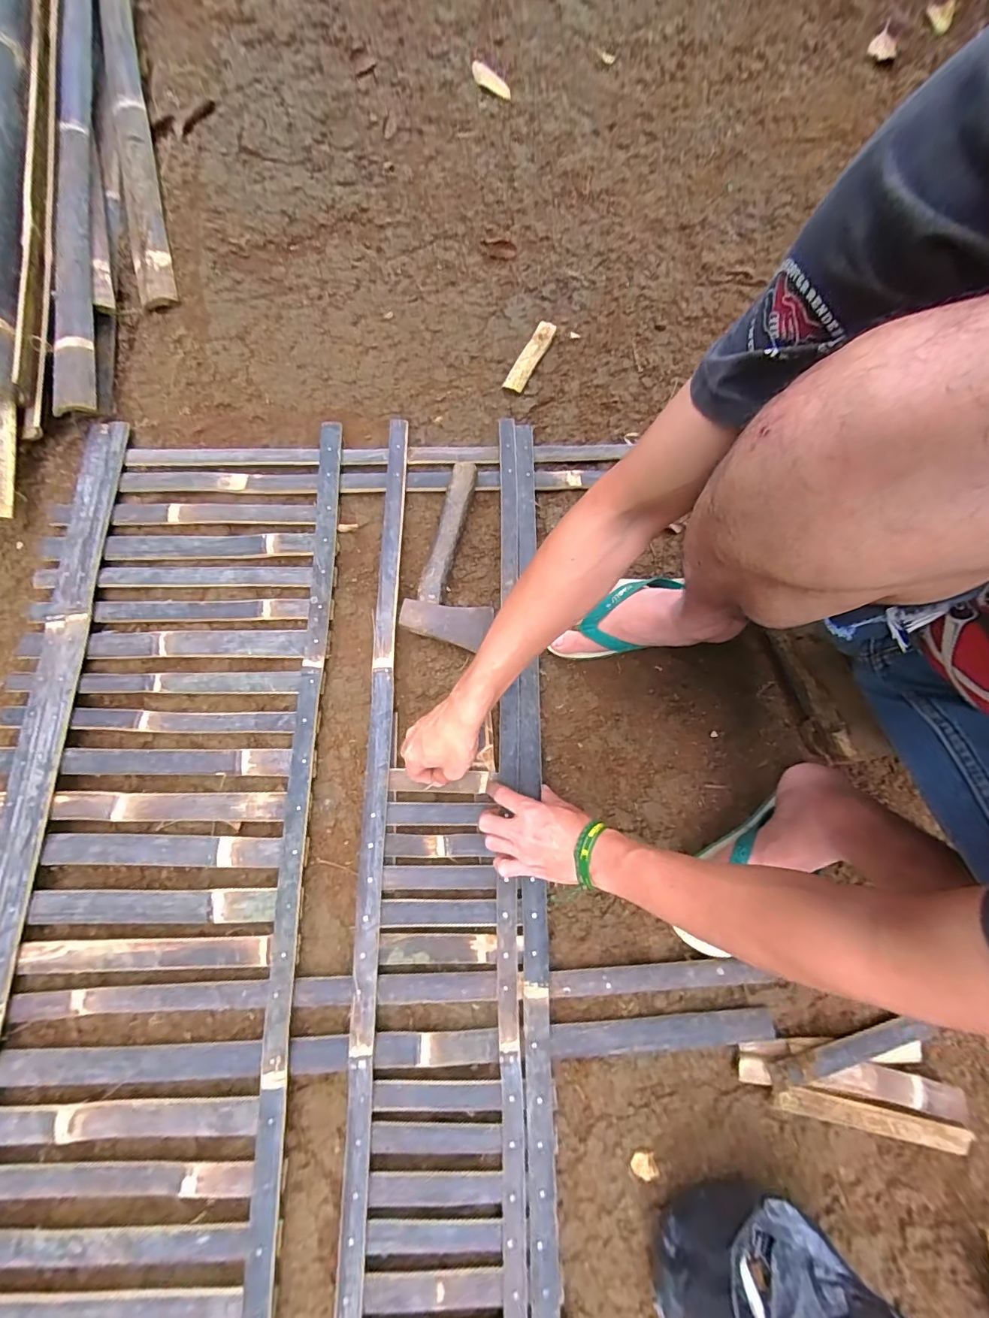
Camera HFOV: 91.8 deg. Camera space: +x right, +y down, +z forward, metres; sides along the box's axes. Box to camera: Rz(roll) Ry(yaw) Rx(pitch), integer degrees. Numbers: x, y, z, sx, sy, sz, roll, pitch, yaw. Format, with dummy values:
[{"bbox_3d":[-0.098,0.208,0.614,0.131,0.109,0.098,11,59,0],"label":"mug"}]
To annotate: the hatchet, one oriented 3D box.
[{"bbox_3d":[-0.039,-0.144,0.664,0.110,0.044,0.243,16,75,6],"label":"hatchet"}]

